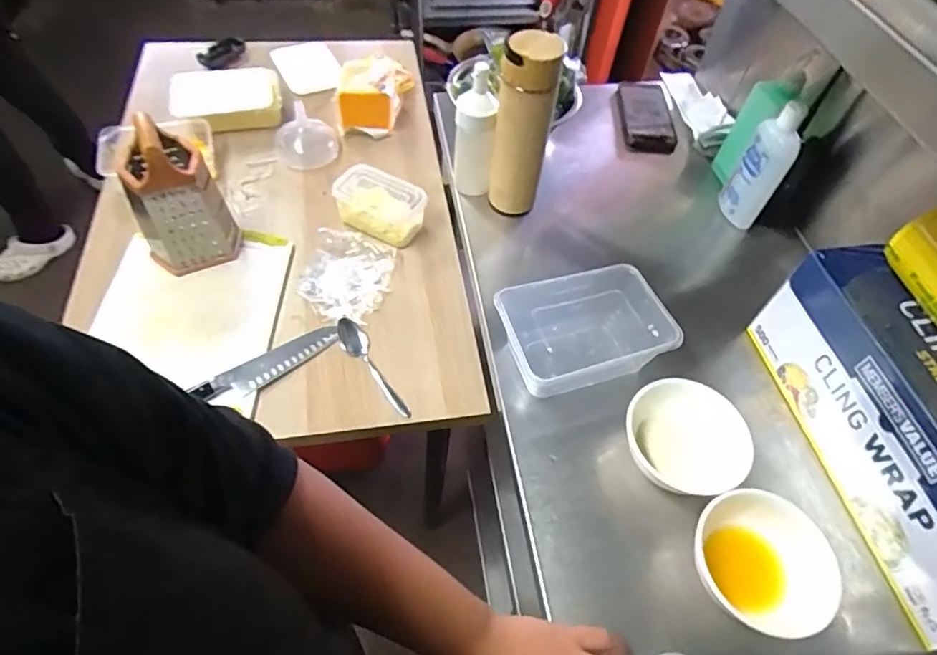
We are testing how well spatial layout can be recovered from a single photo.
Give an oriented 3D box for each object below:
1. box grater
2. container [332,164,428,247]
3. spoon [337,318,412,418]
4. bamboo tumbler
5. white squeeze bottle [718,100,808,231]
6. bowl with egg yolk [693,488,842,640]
[{"bbox_3d":[-0.430,-0.191,0.798,0.124,0.223,0.103,-25,61,-20],"label":"box grater"},{"bbox_3d":[-0.149,-0.209,0.932,0.148,0.074,0.094,27,58,14],"label":"container"},{"bbox_3d":[-0.141,0.052,0.778,0.044,0.023,0.182,-23,60,-19],"label":"spoon"},{"bbox_3d":[0.066,-0.245,0.680,0.065,0.223,0.055,10,55,3],"label":"bamboo tumbler"},{"bbox_3d":[0.382,-0.205,0.712,0.041,0.176,0.048,5,55,-1],"label":"white squeeze bottle"},{"bbox_3d":[0.255,0.206,0.483,0.111,0.051,0.105,2,55,-3],"label":"bowl with egg yolk"}]

